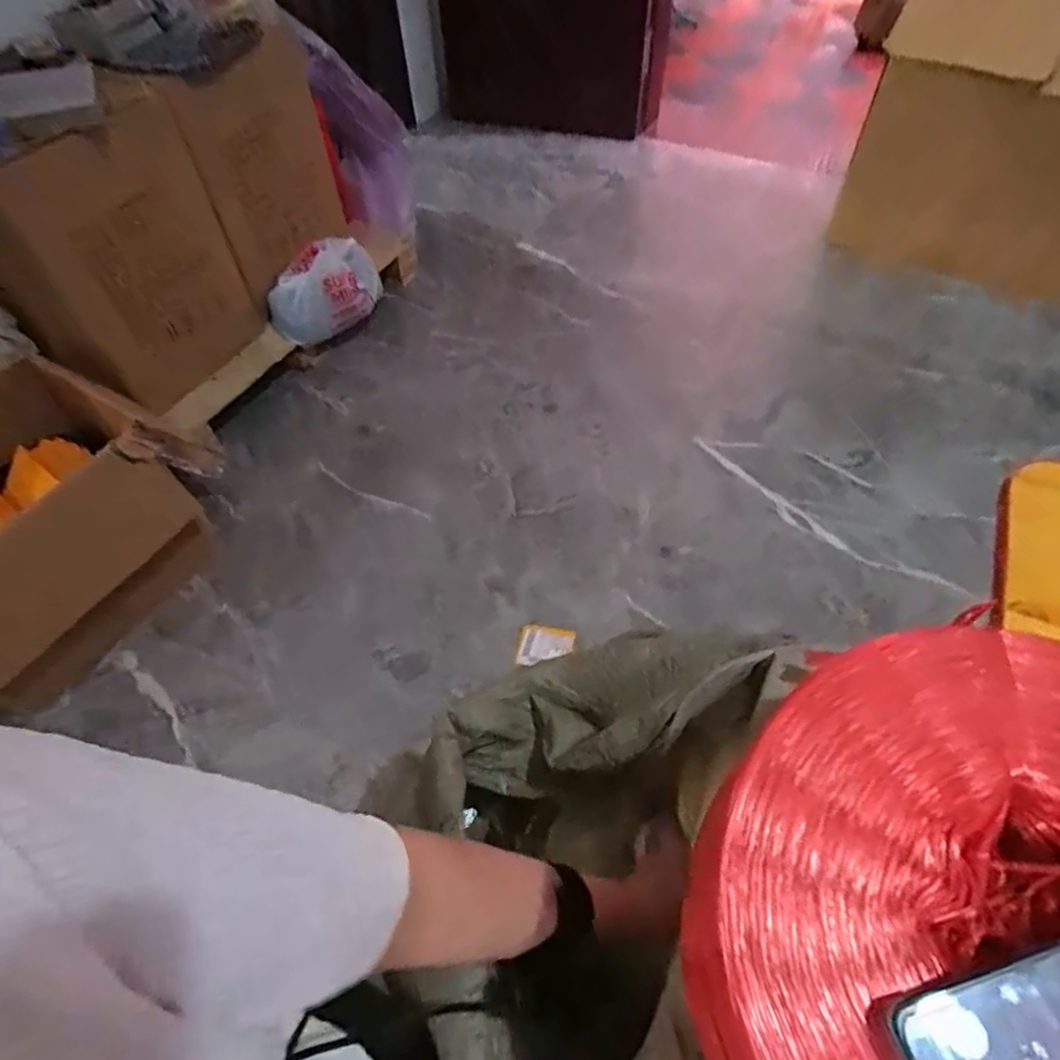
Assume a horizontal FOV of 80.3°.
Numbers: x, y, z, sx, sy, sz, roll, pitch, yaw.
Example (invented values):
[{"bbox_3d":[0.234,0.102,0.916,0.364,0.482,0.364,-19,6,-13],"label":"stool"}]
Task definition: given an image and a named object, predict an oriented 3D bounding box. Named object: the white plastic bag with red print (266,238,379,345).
[{"bbox_3d":[-0.537,-0.633,1.659,0.310,0.189,0.114,-37,61,-22],"label":"white plastic bag with red print"}]

